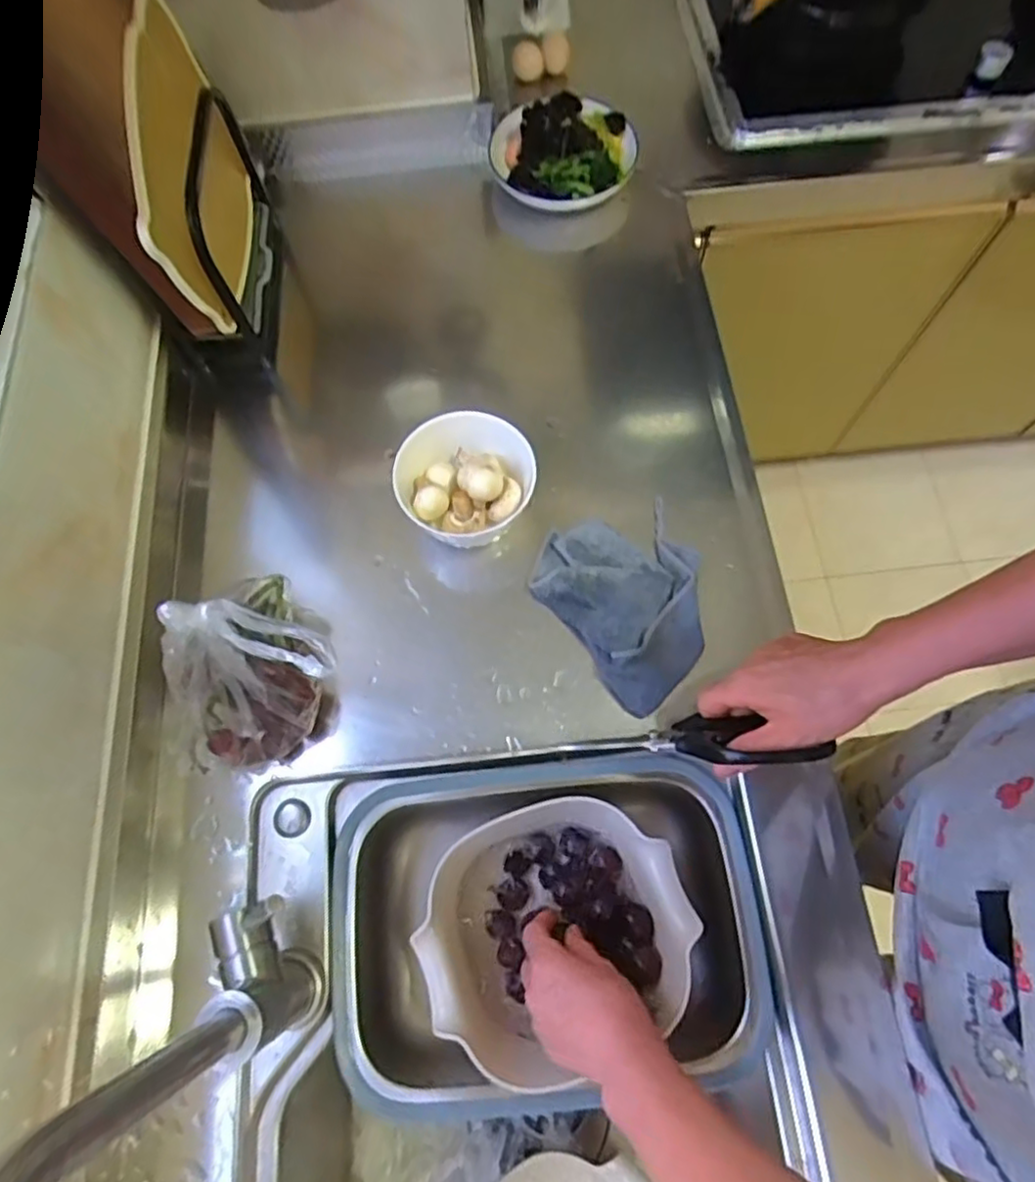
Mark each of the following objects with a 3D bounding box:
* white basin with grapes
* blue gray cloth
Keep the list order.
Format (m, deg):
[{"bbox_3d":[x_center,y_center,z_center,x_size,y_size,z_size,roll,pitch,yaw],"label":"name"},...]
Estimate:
[{"bbox_3d":[0.031,0.284,0.565,0.217,0.074,0.183,-21,70,-6],"label":"white basin with grapes"},{"bbox_3d":[0.106,0.000,0.600,0.144,0.034,0.176,-35,72,-11],"label":"blue gray cloth"}]

